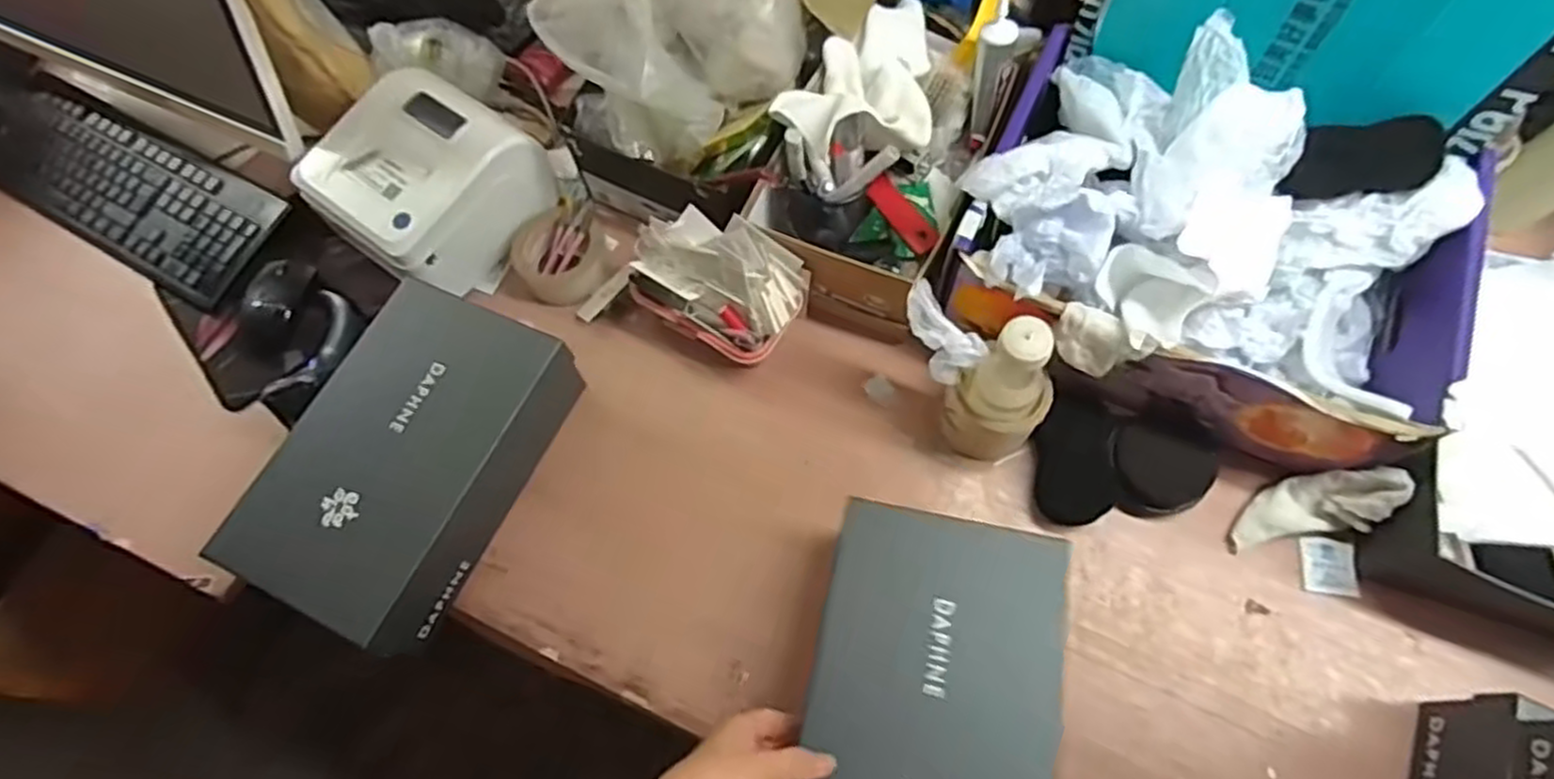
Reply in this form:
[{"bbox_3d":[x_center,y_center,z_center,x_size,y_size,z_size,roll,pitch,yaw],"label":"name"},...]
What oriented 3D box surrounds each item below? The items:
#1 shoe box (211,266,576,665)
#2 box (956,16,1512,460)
[{"bbox_3d":[-0.340,0.066,0.702,0.179,0.094,0.296,22,69,11],"label":"shoe box"},{"bbox_3d":[0.379,-0.132,0.672,0.390,0.166,0.294,23,70,13],"label":"box"}]

